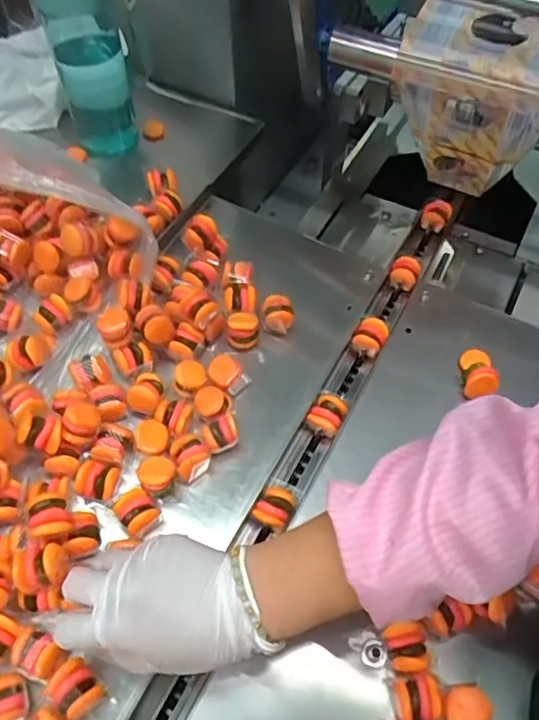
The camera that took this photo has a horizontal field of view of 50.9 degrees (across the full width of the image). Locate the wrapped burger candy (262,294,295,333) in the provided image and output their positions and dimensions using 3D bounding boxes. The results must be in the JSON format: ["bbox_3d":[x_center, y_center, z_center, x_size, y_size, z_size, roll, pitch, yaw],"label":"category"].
[{"bbox_3d":[0.009,-0.047,0.563,0.030,0.022,0.029,1,56,0],"label":"wrapped burger candy"}]

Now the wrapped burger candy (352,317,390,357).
[{"bbox_3d":[0.103,-0.024,0.578,0.030,0.025,0.030,29,61,17],"label":"wrapped burger candy"}]

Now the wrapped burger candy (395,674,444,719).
[{"bbox_3d":[0.102,0.236,0.391,0.030,0.029,0.027,-7,57,-5],"label":"wrapped burger candy"}]

